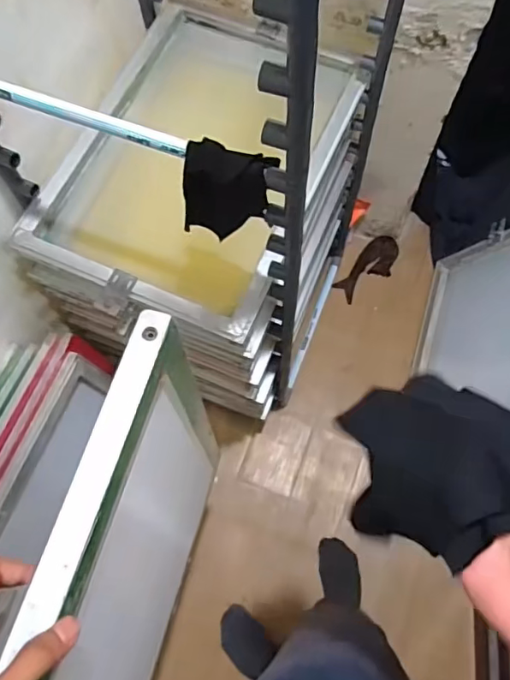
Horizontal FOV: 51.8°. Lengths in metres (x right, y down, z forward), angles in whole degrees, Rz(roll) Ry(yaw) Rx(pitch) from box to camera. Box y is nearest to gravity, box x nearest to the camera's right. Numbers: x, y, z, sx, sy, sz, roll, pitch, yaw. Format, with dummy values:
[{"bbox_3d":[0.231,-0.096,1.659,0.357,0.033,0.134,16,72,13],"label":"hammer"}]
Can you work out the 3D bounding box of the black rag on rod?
[{"bbox_3d":[-0.036,-0.199,0.707,0.119,0.140,0.054,17,70,7],"label":"black rag on rod"}]

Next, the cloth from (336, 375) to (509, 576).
[{"bbox_3d":[0.138,0.101,0.404,0.150,0.101,0.110,38,74,14],"label":"cloth"}]

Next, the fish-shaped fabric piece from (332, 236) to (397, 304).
[{"bbox_3d":[0.367,-0.226,1.681,0.106,0.012,0.242,42,88,6],"label":"fish-shaped fabric piece"}]

